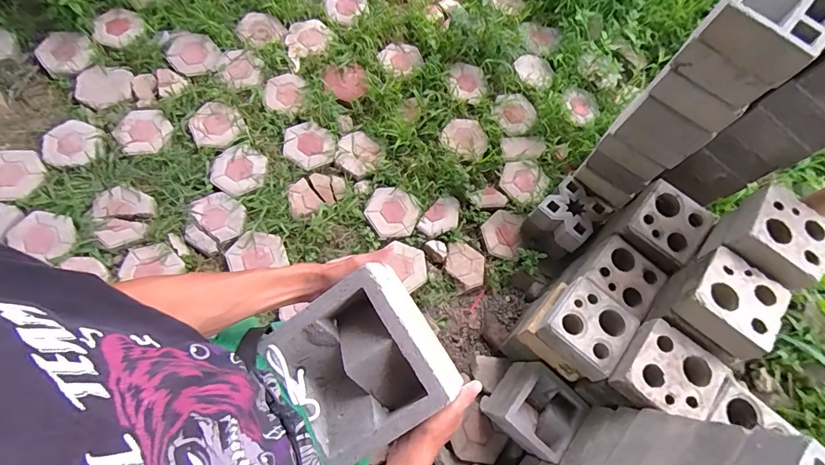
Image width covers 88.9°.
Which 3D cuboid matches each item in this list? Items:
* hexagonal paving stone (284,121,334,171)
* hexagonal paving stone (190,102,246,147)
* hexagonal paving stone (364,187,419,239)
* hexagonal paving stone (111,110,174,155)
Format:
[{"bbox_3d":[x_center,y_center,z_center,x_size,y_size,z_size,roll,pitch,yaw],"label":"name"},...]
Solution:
[{"bbox_3d":[-0.411,-0.345,1.663,0.186,0.032,0.195,-26,75,-15],"label":"hexagonal paving stone"},{"bbox_3d":[-0.765,-0.422,1.645,0.201,0.033,0.187,-8,72,-10],"label":"hexagonal paving stone"},{"bbox_3d":[-0.076,-0.078,1.621,0.194,0.037,0.206,-32,77,-16],"label":"hexagonal paving stone"},{"bbox_3d":[-1.025,-0.381,1.605,0.194,0.053,0.187,-36,78,-17],"label":"hexagonal paving stone"}]

